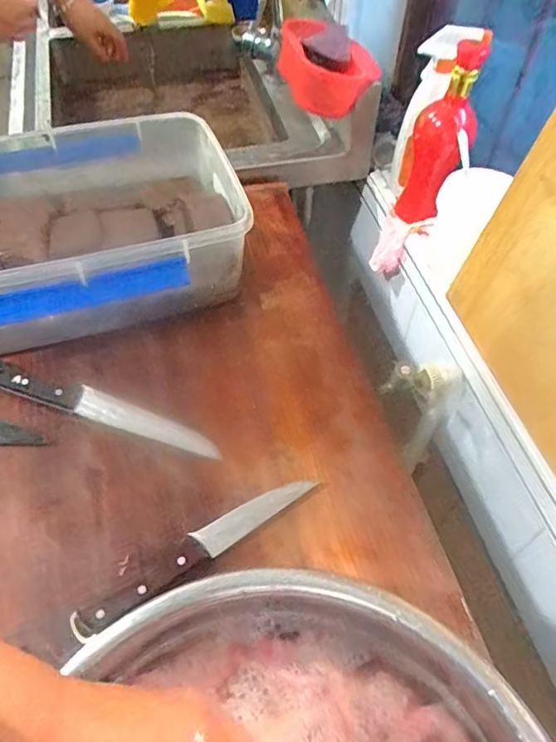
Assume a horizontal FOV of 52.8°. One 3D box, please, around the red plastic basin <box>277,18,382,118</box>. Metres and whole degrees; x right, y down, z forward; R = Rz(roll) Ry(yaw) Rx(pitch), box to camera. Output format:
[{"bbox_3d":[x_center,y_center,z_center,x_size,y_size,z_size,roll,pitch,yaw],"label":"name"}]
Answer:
[{"bbox_3d":[0.081,-0.486,0.915,0.095,0.102,0.176,-21,56,-17],"label":"red plastic basin"}]

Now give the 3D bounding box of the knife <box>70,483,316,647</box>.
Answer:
[{"bbox_3d":[-0.075,0.175,0.555,0.262,0.023,0.032,-30,59,-22],"label":"knife"}]

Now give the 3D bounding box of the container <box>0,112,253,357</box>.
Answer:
[{"bbox_3d":[-0.268,-0.179,0.752,0.408,0.164,0.299,-16,55,-14],"label":"container"}]

